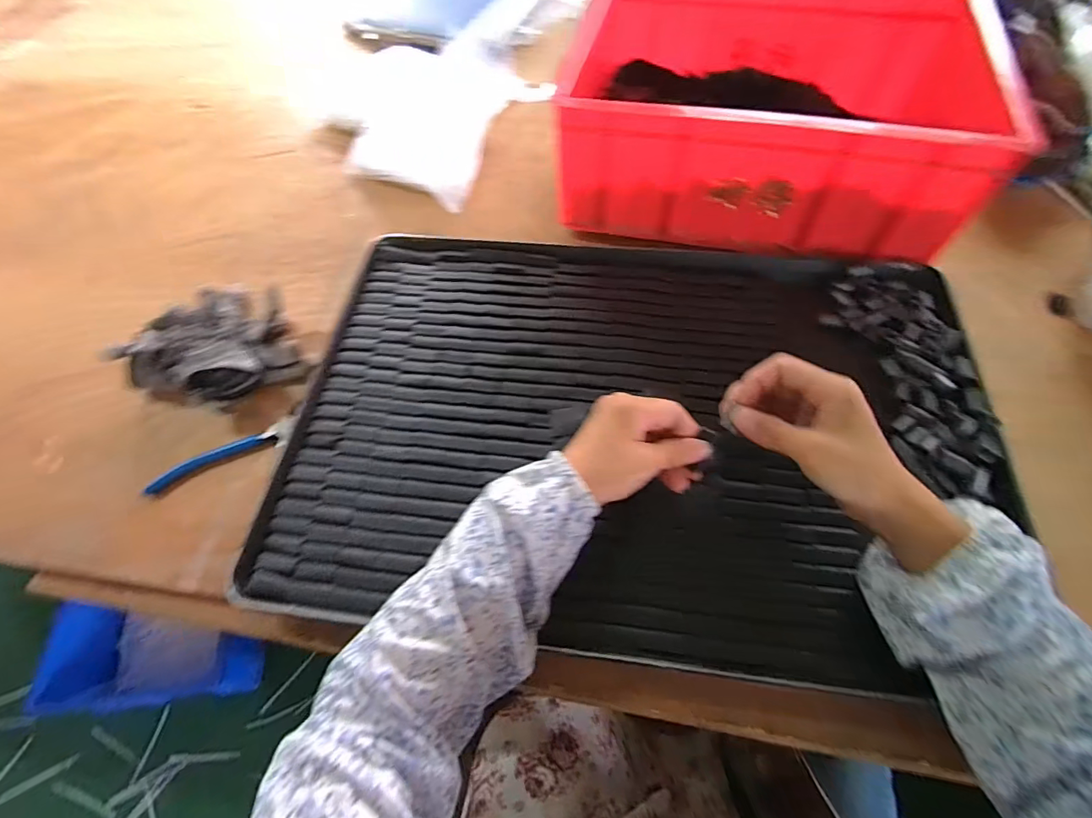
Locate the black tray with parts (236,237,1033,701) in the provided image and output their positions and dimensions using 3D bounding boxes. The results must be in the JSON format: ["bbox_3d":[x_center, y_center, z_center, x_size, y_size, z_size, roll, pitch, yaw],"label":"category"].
[{"bbox_3d":[0.075,0.001,0.449,0.580,0.031,0.395,5,61,6],"label":"black tray with parts"}]

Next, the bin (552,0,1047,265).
[{"bbox_3d":[0.247,-0.337,0.564,0.415,0.133,0.296,11,62,9],"label":"bin"}]

